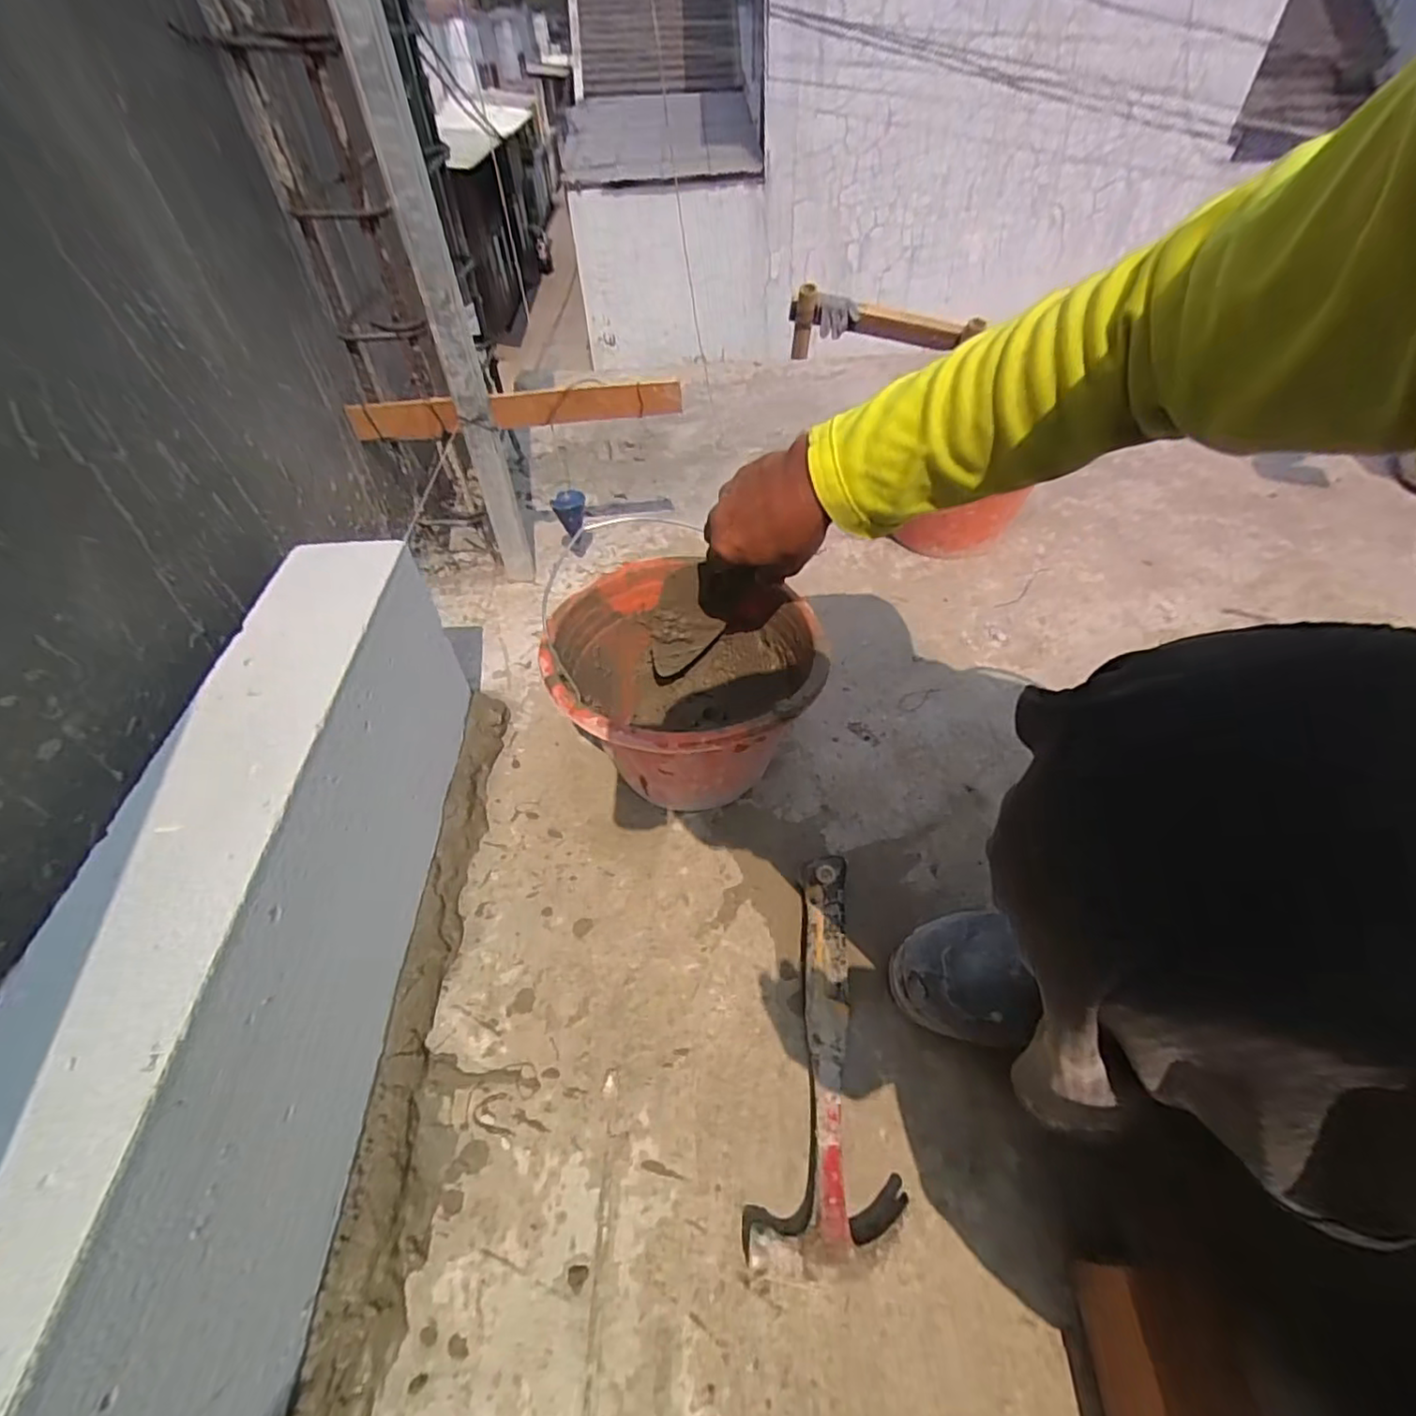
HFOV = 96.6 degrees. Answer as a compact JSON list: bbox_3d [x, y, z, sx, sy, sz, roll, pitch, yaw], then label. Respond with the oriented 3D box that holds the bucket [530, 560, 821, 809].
[{"bbox_3d":[-0.024,-0.004,0.599,0.240,0.170,0.213,28,54,26],"label":"bucket"}]

